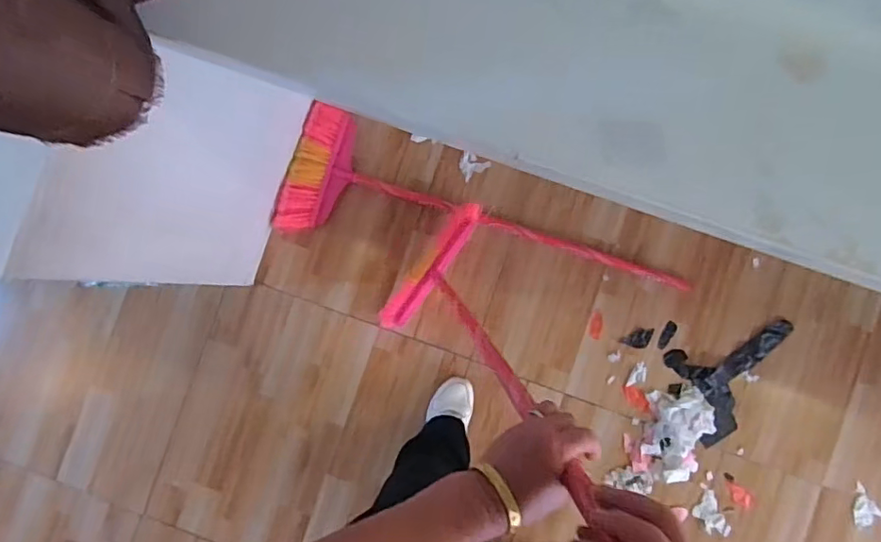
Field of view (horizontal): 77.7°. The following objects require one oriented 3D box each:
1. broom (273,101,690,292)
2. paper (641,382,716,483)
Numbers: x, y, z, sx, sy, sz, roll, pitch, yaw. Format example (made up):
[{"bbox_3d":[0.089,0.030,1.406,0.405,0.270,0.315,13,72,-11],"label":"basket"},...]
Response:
[{"bbox_3d":[0.065,-0.153,1.247,0.855,0.061,0.306,13,87,3],"label":"broom"},{"bbox_3d":[0.530,0.356,1.203,0.145,0.027,0.205,9,87,2],"label":"paper"}]

